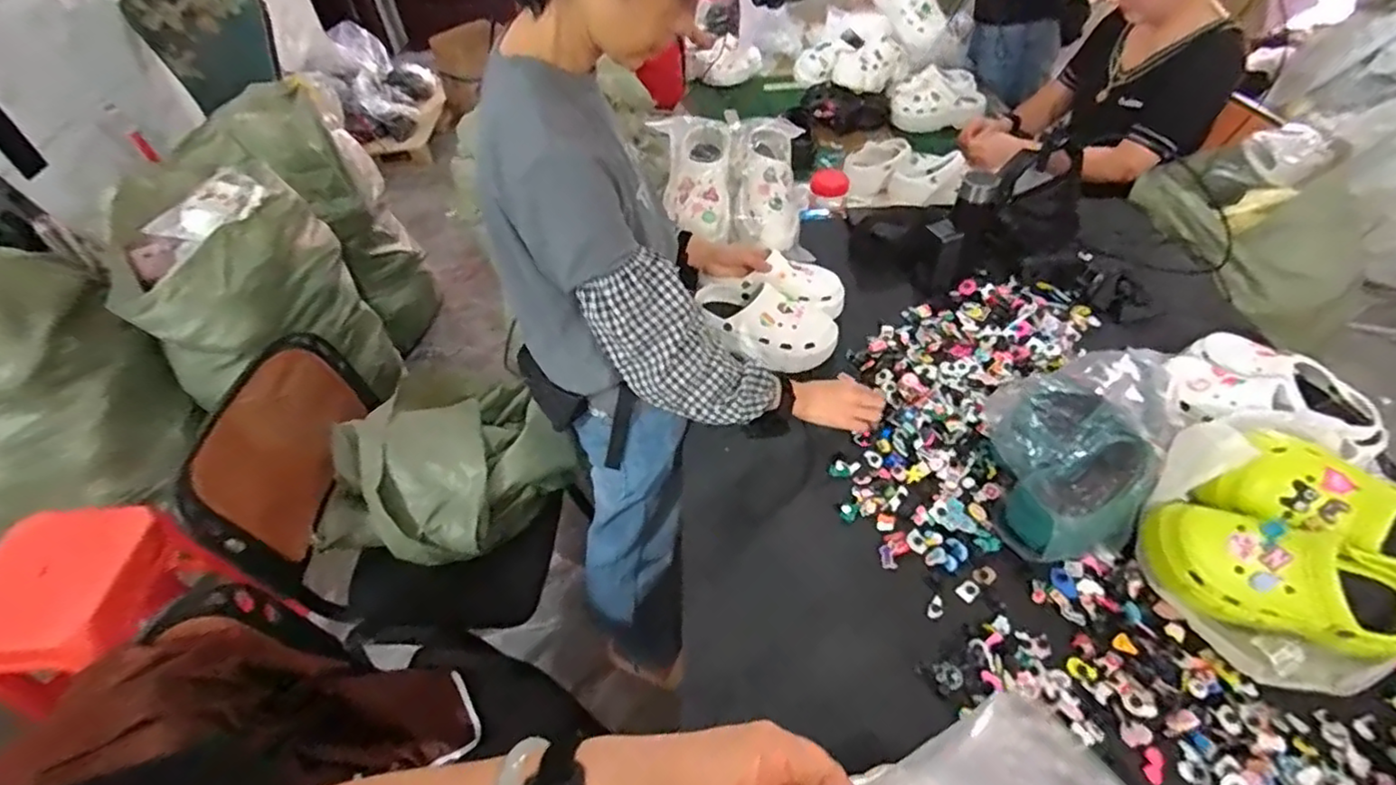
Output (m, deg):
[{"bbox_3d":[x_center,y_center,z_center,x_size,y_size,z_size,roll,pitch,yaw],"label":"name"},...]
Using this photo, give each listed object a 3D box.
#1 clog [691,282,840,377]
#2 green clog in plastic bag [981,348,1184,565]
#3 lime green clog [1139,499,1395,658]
[{"bbox_3d":[0.111,-0.109,1.074,0.242,0.095,0.128,16,84,-2],"label":"clog"},{"bbox_3d":[0.498,0.062,0.851,0.203,0.124,0.348,27,55,26],"label":"green clog in plastic bag"},{"bbox_3d":[0.646,0.199,0.691,0.254,0.082,0.099,13,49,16],"label":"lime green clog"}]

